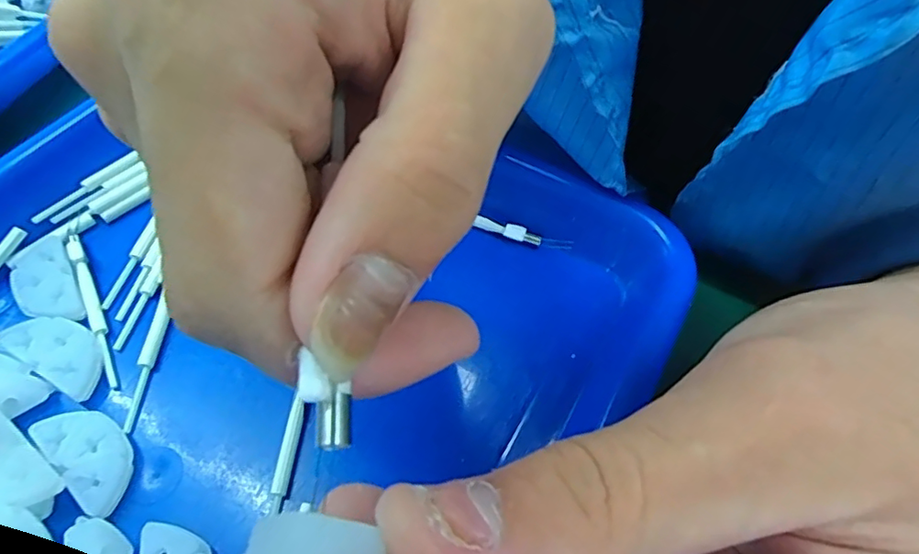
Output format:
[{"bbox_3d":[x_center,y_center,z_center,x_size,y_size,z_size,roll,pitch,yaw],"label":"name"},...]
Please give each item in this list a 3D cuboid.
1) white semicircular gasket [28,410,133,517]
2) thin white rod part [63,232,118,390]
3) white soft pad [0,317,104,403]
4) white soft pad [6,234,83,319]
[{"bbox_3d":[-0.115,0.055,0.179,0.037,0.008,0.019,35,63,20],"label":"white semicircular gasket"},{"bbox_3d":[-0.136,0.008,0.210,0.006,0.008,0.073,-26,61,-17],"label":"thin white rod part"},{"bbox_3d":[-0.138,0.024,0.195,0.037,0.004,0.020,27,60,15],"label":"white soft pad"},{"bbox_3d":[-0.154,0.001,0.212,0.020,0.004,0.040,-28,62,-18],"label":"white soft pad"}]

